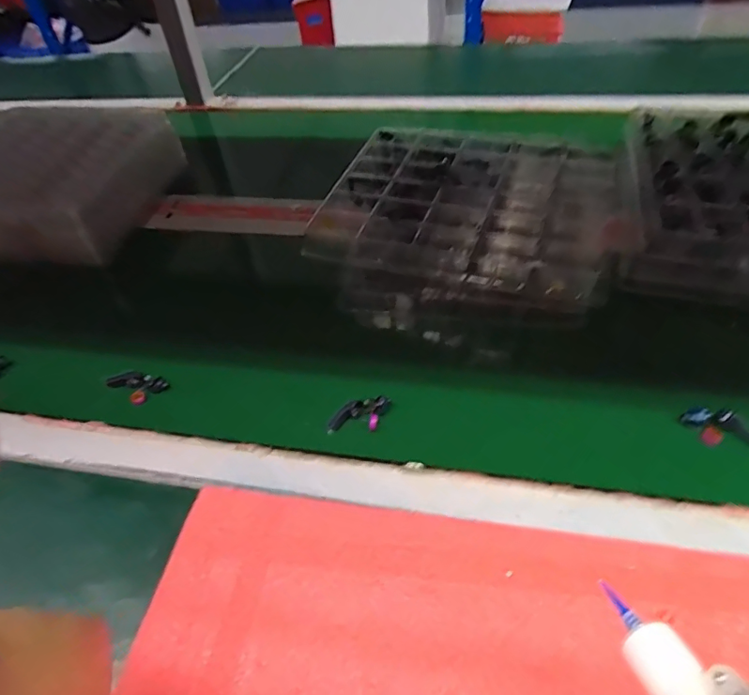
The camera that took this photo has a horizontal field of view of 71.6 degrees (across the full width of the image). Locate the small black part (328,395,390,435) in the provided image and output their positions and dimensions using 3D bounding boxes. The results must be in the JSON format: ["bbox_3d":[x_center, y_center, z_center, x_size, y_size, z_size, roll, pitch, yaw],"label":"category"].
[{"bbox_3d":[-0.012,0.059,0.437,0.055,0.013,0.027,-15,46,-7],"label":"small black part"}]

